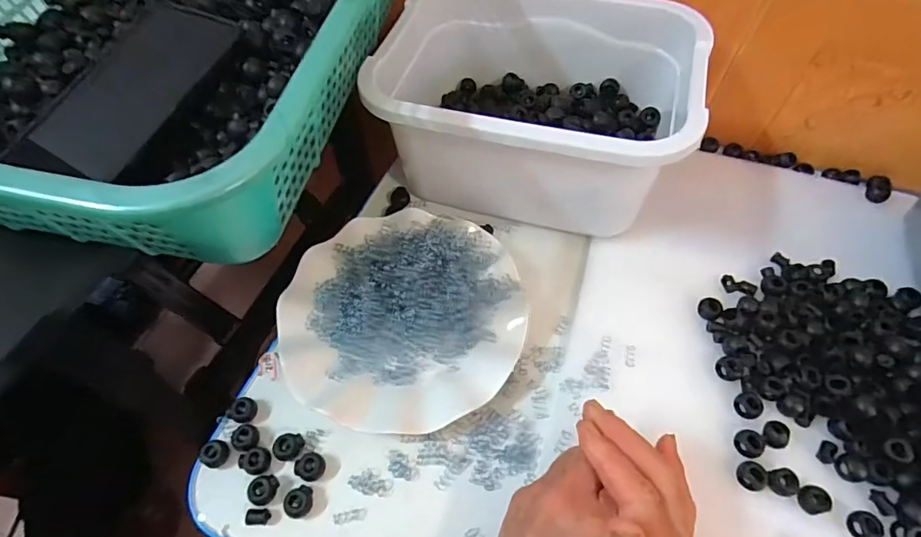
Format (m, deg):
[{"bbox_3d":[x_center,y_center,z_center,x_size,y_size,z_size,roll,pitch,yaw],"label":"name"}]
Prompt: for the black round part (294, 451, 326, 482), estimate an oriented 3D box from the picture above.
[{"bbox_3d":[-0.100,0.132,0.331,0.017,0.012,0.017,0,63,1],"label":"black round part"}]

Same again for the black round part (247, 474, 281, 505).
[{"bbox_3d":[-0.129,0.144,0.323,0.015,0.011,0.018,16,64,9],"label":"black round part"}]

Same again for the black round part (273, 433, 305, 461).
[{"bbox_3d":[-0.117,0.123,0.339,0.019,0.010,0.017,3,63,3],"label":"black round part"}]

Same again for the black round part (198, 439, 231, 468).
[{"bbox_3d":[-0.166,0.125,0.334,0.015,0.009,0.017,11,64,6],"label":"black round part"}]

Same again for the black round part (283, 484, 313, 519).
[{"bbox_3d":[-0.105,0.151,0.320,0.015,0.011,0.019,8,63,5],"label":"black round part"}]

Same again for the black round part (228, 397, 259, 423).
[{"bbox_3d":[-0.152,0.101,0.350,0.014,0.013,0.017,20,65,11],"label":"black round part"}]

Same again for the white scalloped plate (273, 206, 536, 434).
[{"bbox_3d":[-0.044,0.030,0.377,0.178,0.022,0.174,-7,63,-3],"label":"white scalloped plate"}]

